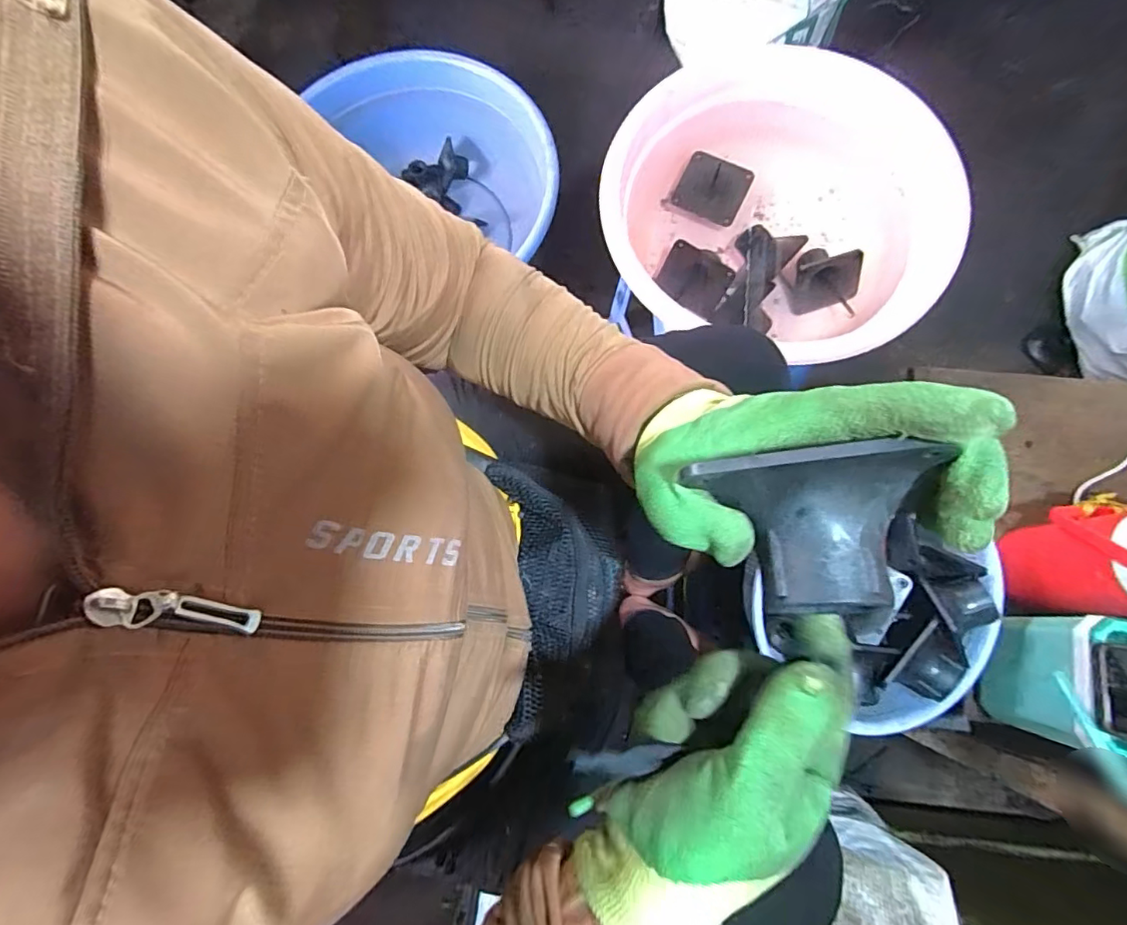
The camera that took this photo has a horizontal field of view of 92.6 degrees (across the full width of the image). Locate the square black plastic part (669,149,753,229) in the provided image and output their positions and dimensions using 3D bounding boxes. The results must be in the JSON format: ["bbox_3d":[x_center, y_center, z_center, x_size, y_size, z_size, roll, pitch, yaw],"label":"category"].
[{"bbox_3d":[0.207,-0.381,0.750,0.091,0.010,0.084,26,93,7],"label":"square black plastic part"}]

